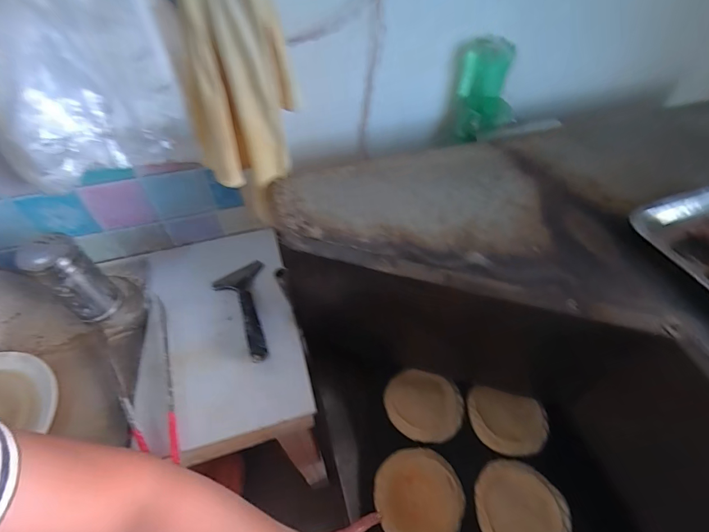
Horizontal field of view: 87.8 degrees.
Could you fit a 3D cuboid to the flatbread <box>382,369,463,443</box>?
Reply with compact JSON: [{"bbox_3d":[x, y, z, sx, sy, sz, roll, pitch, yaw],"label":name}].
[{"bbox_3d":[0.121,0.233,0.624,0.134,0.036,0.109,4,52,4],"label":"flatbread"}]

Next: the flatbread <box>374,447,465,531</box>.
[{"bbox_3d":[0.099,0.350,0.559,0.126,0.022,0.130,-8,53,-6],"label":"flatbread"}]

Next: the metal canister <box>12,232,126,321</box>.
[{"bbox_3d":[-0.450,0.022,0.594,0.065,0.174,0.070,32,59,23],"label":"metal canister"}]

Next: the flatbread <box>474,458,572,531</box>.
[{"bbox_3d":[0.249,0.359,0.544,0.132,0.011,0.131,0,52,1],"label":"flatbread"}]

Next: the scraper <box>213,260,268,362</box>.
[{"bbox_3d":[-0.183,0.070,0.642,0.094,0.047,0.215,-21,55,-15],"label":"scraper"}]

